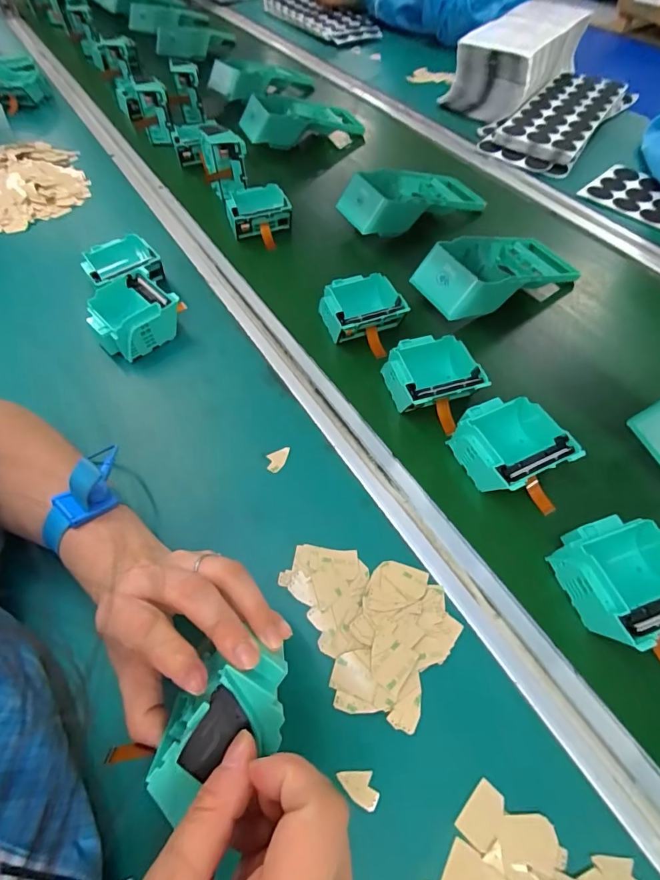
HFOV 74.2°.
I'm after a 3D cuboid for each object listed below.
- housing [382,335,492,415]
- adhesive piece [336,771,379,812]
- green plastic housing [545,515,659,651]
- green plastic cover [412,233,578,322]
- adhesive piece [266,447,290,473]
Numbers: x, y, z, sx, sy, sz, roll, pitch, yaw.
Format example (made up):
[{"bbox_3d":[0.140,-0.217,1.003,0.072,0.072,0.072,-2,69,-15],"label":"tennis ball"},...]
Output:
[{"bbox_3d":[0.094,-0.058,0.406,0.083,0.042,0.078,-9,57,-5],"label":"housing"},{"bbox_3d":[0.016,0.205,0.254,0.023,0.004,0.018,-2,56,0],"label":"adhesive piece"},{"bbox_3d":[0.203,0.098,0.305,0.075,0.048,0.077,-18,58,-10],"label":"green plastic housing"},{"bbox_3d":[0.184,-0.184,0.477,0.188,0.053,0.091,-26,60,-15],"label":"green plastic cover"},{"bbox_3d":[-0.046,0.016,0.373,0.017,0.004,0.024,12,58,9],"label":"adhesive piece"}]

